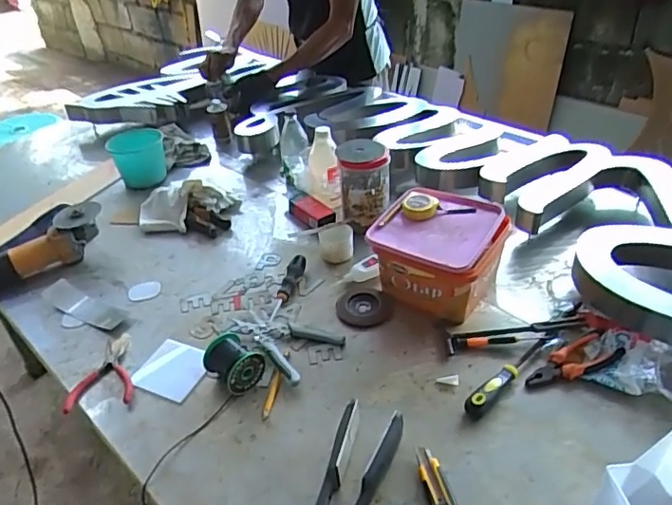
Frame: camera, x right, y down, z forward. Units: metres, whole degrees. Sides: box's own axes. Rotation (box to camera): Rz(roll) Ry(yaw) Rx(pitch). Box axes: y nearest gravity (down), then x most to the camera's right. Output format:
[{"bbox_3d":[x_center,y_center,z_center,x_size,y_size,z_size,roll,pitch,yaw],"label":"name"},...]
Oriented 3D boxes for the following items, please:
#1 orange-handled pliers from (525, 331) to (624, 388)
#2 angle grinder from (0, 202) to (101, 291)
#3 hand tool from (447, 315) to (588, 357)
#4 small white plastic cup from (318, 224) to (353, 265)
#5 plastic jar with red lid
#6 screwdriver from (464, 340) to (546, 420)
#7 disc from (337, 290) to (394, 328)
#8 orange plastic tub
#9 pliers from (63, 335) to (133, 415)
[{"bbox_3d":[0.359,0.169,0.856,0.155,0.023,0.057,-17,40,-17],"label":"orange-handled pliers"},{"bbox_3d":[-0.611,0.017,1.117,0.334,0.089,0.091,-31,44,-12],"label":"angle grinder"},{"bbox_3d":[0.292,0.130,0.910,0.226,0.025,0.041,-6,38,-3],"label":"hand tool"},{"bbox_3d":[0.001,-0.018,1.116,0.067,0.049,0.067,-6,37,-2],"label":"small white plastic cup"},{"bbox_3d":[0.060,-0.144,1.158,0.103,0.131,0.118,-3,38,5],"label":"plastic jar with red lid"},{"bbox_3d":[0.258,0.182,0.843,0.186,0.028,0.023,-30,45,-31],"label":"screwdriver"},{"bbox_3d":[0.051,0.099,0.998,0.096,0.012,0.089,-2,38,1],"label":"disc"},{"bbox_3d":[0.182,-0.001,1.001,0.198,0.141,0.202,19,43,26],"label":"orange plastic tub"},{"bbox_3d":[-0.379,0.193,0.912,0.099,0.013,0.157,-10,38,-9],"label":"pliers"}]

